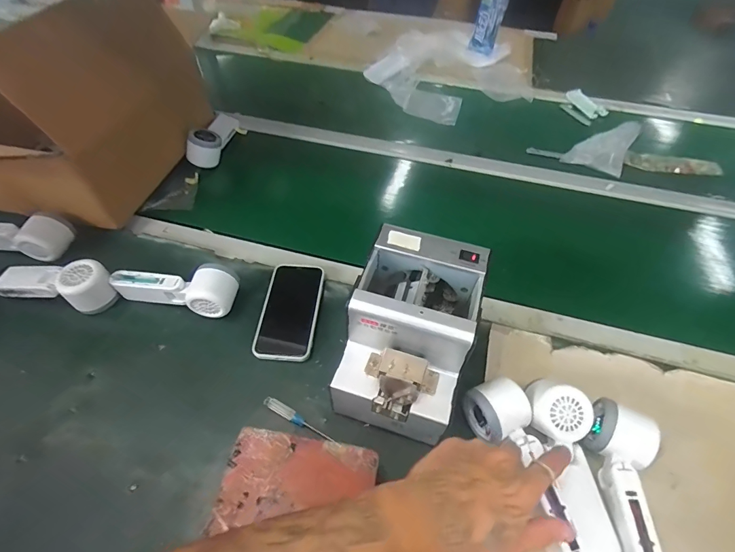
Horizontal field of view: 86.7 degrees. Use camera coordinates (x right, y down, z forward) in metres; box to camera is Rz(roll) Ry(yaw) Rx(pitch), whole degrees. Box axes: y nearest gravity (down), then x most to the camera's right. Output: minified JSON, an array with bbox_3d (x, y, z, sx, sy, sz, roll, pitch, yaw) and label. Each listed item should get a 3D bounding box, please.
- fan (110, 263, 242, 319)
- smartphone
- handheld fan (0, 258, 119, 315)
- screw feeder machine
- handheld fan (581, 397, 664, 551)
[{"bbox_3d":[-0.261,0.011,0.533,0.164,0.055,0.066,9,50,8],"label":"fan"},{"bbox_3d":[-0.104,0.043,0.528,0.072,0.010,0.146,3,56,4],"label":"smartphone"},{"bbox_3d":[-0.430,0.009,0.527,0.168,0.058,0.050,9,50,8],"label":"handheld fan"},{"bbox_3d":[0.044,0.067,0.433,0.128,0.151,0.172,14,51,12],"label":"screw feeder machine"},{"bbox_3d":[0.249,0.207,0.381,0.058,0.055,0.161,14,51,12],"label":"handheld fan"}]

